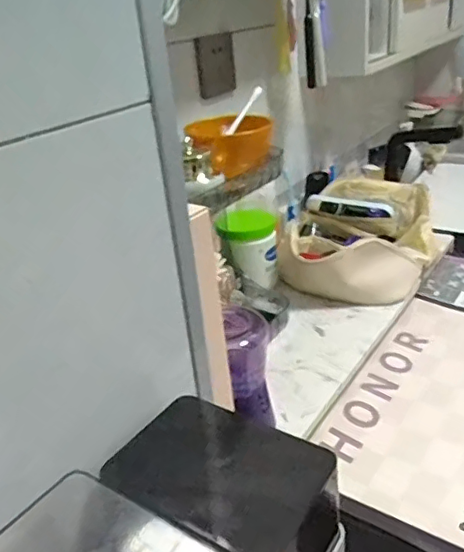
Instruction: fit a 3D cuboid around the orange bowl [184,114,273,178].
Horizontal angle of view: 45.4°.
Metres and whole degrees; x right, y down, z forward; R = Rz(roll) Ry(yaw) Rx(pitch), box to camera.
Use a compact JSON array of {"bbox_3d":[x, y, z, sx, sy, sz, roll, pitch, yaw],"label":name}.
[{"bbox_3d":[-0.006,-0.158,0.671,0.099,0.054,0.097,-18,28,-23],"label":"orange bowl"}]

